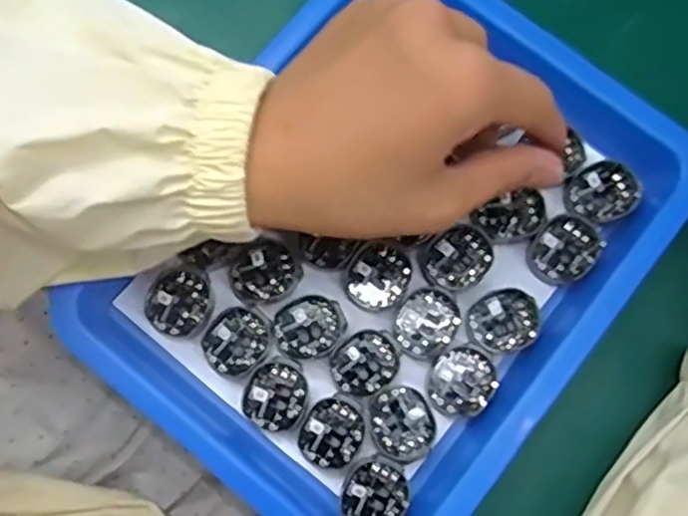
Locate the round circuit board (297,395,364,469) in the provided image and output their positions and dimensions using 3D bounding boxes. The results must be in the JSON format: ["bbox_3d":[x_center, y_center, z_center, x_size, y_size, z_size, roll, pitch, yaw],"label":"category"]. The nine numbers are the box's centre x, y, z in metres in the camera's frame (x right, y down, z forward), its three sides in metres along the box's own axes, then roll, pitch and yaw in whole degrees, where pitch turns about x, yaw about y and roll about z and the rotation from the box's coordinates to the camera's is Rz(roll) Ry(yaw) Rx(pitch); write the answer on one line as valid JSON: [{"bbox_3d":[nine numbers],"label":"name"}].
[{"bbox_3d":[-0.005,0.069,0.273,0.023,0.004,0.026,39,79,8],"label":"round circuit board"}]

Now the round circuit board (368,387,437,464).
[{"bbox_3d":[0.023,0.065,0.273,0.025,0.004,0.028,-5,76,-2],"label":"round circuit board"}]

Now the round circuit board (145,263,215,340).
[{"bbox_3d":[-0.066,0.017,0.282,0.026,0.004,0.029,33,78,7],"label":"round circuit board"}]

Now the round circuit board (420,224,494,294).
[{"bbox_3d":[0.047,0.001,0.286,0.029,0.004,0.024,-28,78,-7],"label":"round circuit board"}]

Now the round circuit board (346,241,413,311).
[{"bbox_3d":[0.014,0.007,0.285,0.024,0.004,0.028,30,78,6],"label":"round circuit board"}]

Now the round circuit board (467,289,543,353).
[{"bbox_3d":[0.065,0.026,0.283,0.029,0.004,0.023,-13,77,-4],"label":"round circuit board"}]

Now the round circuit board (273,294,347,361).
[{"bbox_3d":[-0.014,0.028,0.280,0.028,0.004,0.023,-17,77,-5],"label":"round circuit board"}]

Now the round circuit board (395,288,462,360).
[{"bbox_3d":[0.034,0.026,0.281,0.023,0.004,0.028,41,79,9],"label":"round circuit board"}]

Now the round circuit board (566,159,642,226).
[{"bbox_3d":[0.109,-0.027,0.292,0.025,0.004,0.028,44,80,9],"label":"round circuit board"}]

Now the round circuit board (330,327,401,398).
[{"bbox_3d":[0.009,0.041,0.278,0.028,0.004,0.023,-37,79,-9],"label":"round circuit board"}]

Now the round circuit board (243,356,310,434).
[{"bbox_3d":[-0.026,0.054,0.276,0.024,0.004,0.028,39,79,8],"label":"round circuit board"}]

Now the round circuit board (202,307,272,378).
[{"bbox_3d":[-0.043,0.033,0.279,0.024,0.004,0.026,0,76,-1],"label":"round circuit board"}]

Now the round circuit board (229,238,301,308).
[{"bbox_3d":[-0.032,0.006,0.284,0.025,0.004,0.027,0,76,-1],"label":"round circuit board"}]

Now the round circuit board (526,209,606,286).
[{"bbox_3d":[0.091,-0.004,0.288,0.024,0.007,0.031,38,79,8],"label":"round circuit board"}]

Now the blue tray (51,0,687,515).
[{"bbox_3d":[0.019,-0.007,0.280,0.170,0.027,0.225,38,79,8],"label":"blue tray"}]

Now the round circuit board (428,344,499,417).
[{"bbox_3d":[0.047,0.049,0.276,0.025,0.004,0.028,39,79,8],"label":"round circuit board"}]

